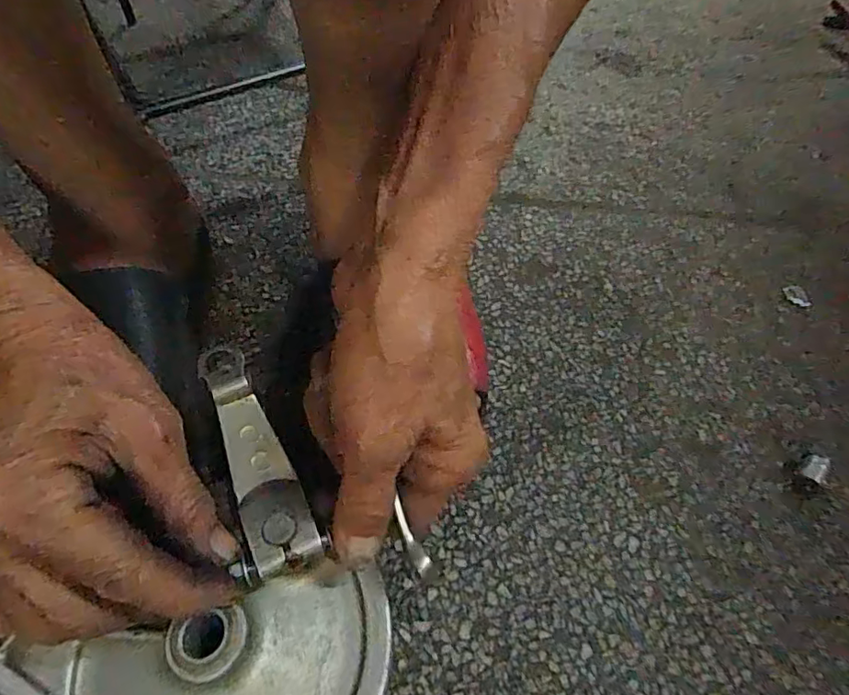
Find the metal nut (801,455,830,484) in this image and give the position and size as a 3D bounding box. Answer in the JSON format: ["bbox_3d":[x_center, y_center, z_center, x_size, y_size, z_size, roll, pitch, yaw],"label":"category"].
[{"bbox_3d":[0.217,0.067,0.303,0.010,0.011,0.012,25,58,15],"label":"metal nut"}]

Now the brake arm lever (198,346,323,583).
[{"bbox_3d":[-0.072,0.042,0.227,0.024,0.008,0.098,-21,69,-15],"label":"brake arm lever"}]

